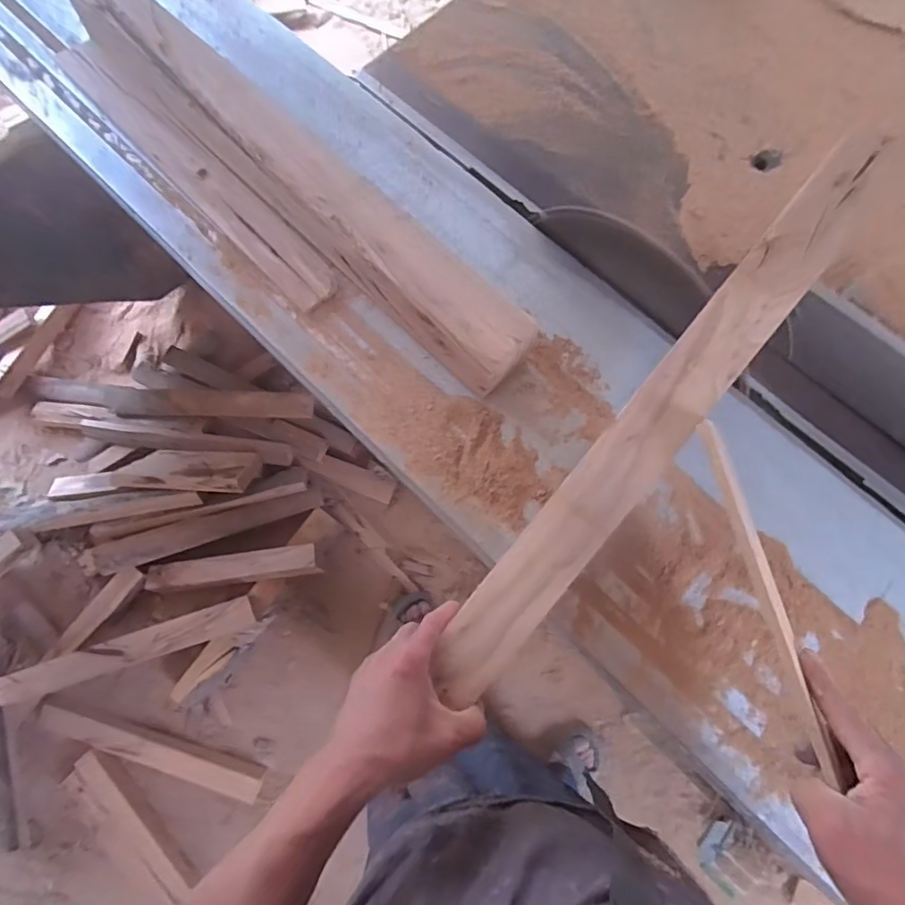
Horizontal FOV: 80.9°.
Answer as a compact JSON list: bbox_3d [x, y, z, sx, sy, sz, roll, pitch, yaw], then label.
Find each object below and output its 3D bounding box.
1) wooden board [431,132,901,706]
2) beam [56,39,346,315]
[{"bbox_3d":[0.171,-0.027,0.438,0.058,0.015,0.556,38,90,9],"label":"wooden board"},{"bbox_3d":[-0.304,-0.335,0.611,0.057,0.022,0.480,-43,79,-11],"label":"beam"}]

